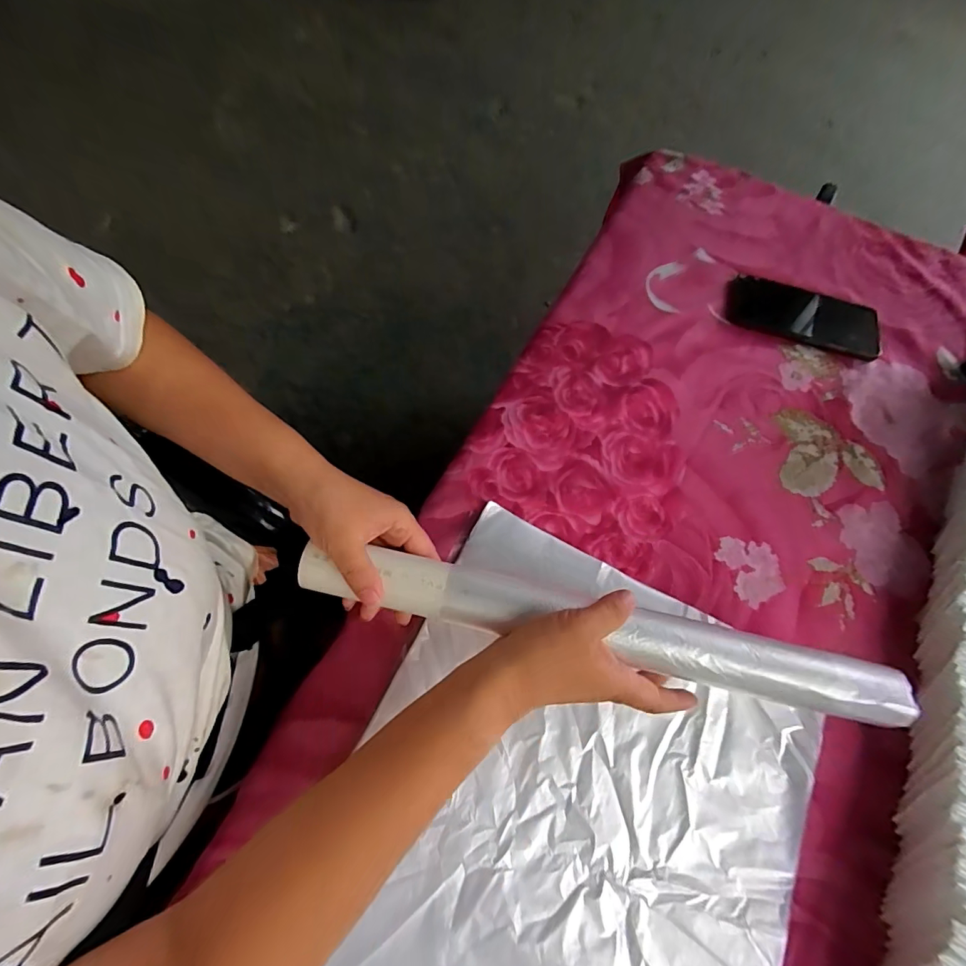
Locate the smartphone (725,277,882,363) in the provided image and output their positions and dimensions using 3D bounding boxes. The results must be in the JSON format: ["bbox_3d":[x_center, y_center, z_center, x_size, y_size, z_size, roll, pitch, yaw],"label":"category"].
[{"bbox_3d":[0.361,-0.188,0.497,0.163,0.011,0.066,19,81,6],"label":"smartphone"}]

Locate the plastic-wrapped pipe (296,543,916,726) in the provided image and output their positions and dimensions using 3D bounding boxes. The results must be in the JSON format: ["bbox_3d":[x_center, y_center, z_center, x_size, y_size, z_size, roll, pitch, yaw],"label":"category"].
[{"bbox_3d":[0.073,0.095,0.295,0.397,0.026,0.038,12,67,3],"label":"plastic-wrapped pipe"}]

